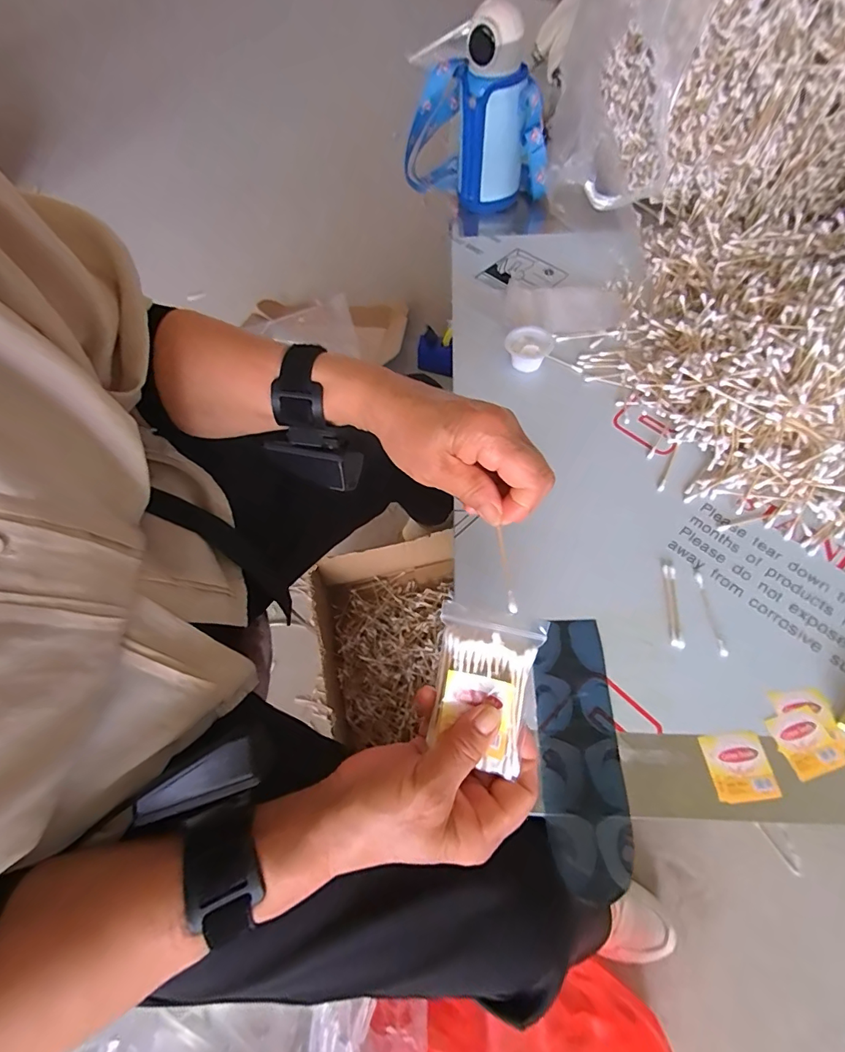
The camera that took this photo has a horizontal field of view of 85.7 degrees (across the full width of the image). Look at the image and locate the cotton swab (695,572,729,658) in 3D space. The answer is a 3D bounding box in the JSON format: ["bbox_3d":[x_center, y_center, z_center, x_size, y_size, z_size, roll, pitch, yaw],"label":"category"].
[{"bbox_3d":[0.251,0.075,0.397,0.008,0.004,0.076,-2,62,3],"label":"cotton swab"}]

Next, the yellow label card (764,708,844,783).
[{"bbox_3d":[0.291,0.163,0.345,0.042,0.004,0.044,-20,62,-7],"label":"yellow label card"}]

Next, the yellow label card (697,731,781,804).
[{"bbox_3d":[0.238,0.180,0.341,0.044,0.004,0.044,-6,62,1],"label":"yellow label card"}]

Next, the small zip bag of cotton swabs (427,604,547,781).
[{"bbox_3d":[0.034,0.096,0.272,0.060,0.012,0.087,12,87,15],"label":"small zip bag of cotton swabs"}]

